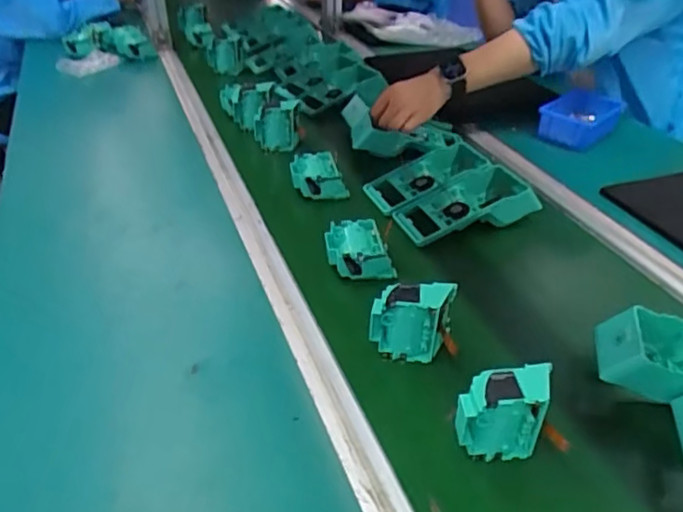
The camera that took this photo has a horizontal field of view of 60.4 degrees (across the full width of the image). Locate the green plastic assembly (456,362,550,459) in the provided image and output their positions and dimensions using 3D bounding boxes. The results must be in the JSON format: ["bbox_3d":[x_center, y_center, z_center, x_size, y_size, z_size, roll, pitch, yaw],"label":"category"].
[{"bbox_3d":[0.132,0.131,0.485,0.078,0.077,0.042,-2,37,-5],"label":"green plastic assembly"}]

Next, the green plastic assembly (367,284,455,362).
[{"bbox_3d":[0.068,0.068,0.578,0.078,0.082,0.034,3,34,4],"label":"green plastic assembly"}]

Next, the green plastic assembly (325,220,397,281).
[{"bbox_3d":[0.020,-0.005,0.696,0.075,0.039,0.083,-9,38,-14],"label":"green plastic assembly"}]

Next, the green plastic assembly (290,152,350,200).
[{"bbox_3d":[-0.033,-0.117,0.853,0.079,0.039,0.079,-4,37,-8],"label":"green plastic assembly"}]

